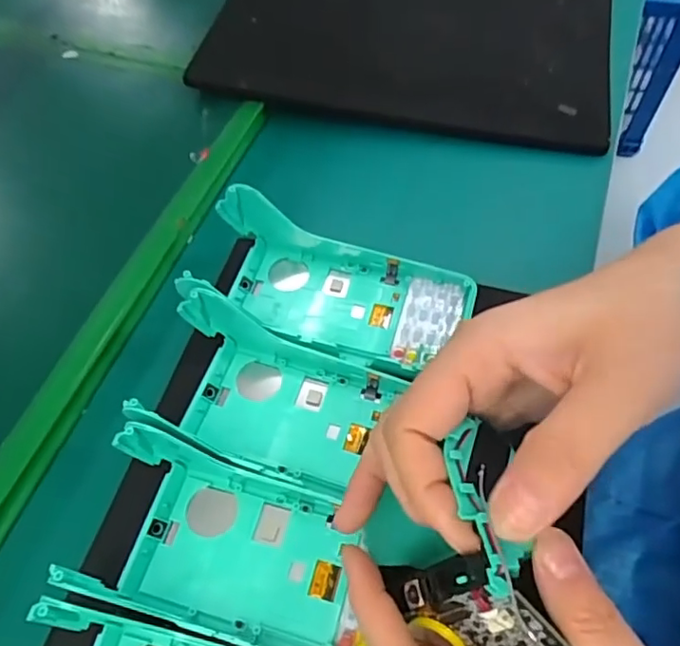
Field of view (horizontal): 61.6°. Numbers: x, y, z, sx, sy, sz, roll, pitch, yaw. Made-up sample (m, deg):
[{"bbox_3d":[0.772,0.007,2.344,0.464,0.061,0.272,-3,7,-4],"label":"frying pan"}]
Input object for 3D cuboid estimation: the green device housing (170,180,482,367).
[{"bbox_3d":[-0.006,-0.024,0.353,0.170,0.051,0.089,17,62,14],"label":"green device housing"}]

